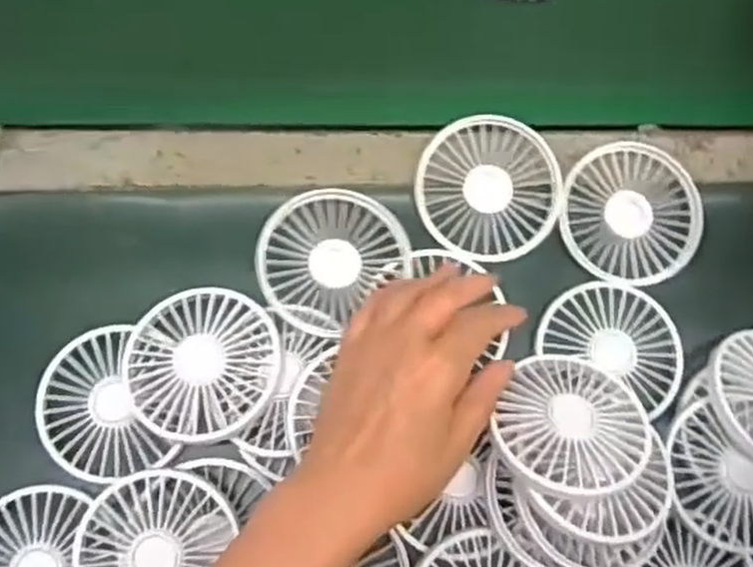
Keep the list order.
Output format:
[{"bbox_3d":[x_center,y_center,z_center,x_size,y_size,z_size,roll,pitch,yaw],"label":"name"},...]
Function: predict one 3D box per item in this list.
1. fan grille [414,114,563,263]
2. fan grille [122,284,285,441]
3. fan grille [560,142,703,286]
[{"bbox_3d":[0.071,-0.060,0.492,0.087,0.023,0.085,1,75,-3],"label":"fan grille"},{"bbox_3d":[-0.099,0.045,0.446,0.088,0.017,0.084,15,74,1],"label":"fan grille"},{"bbox_3d":[0.159,-0.044,0.488,0.087,0.012,0.085,1,75,-3],"label":"fan grille"}]

